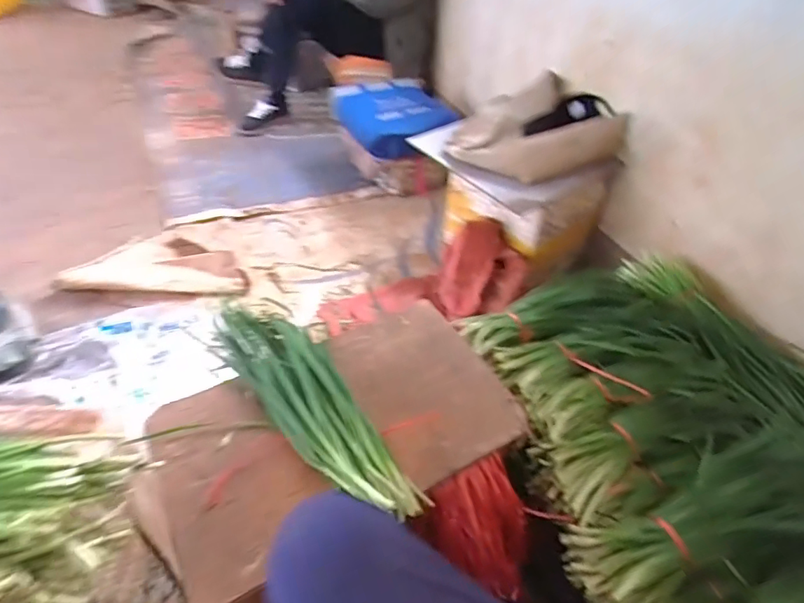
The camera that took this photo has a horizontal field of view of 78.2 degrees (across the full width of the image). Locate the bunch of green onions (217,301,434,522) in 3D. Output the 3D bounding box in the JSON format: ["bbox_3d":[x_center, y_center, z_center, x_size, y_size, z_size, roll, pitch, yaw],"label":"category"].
[{"bbox_3d":[-0.140,0.130,0.730,0.127,0.055,0.462,-26,50,-27],"label":"bunch of green onions"}]

